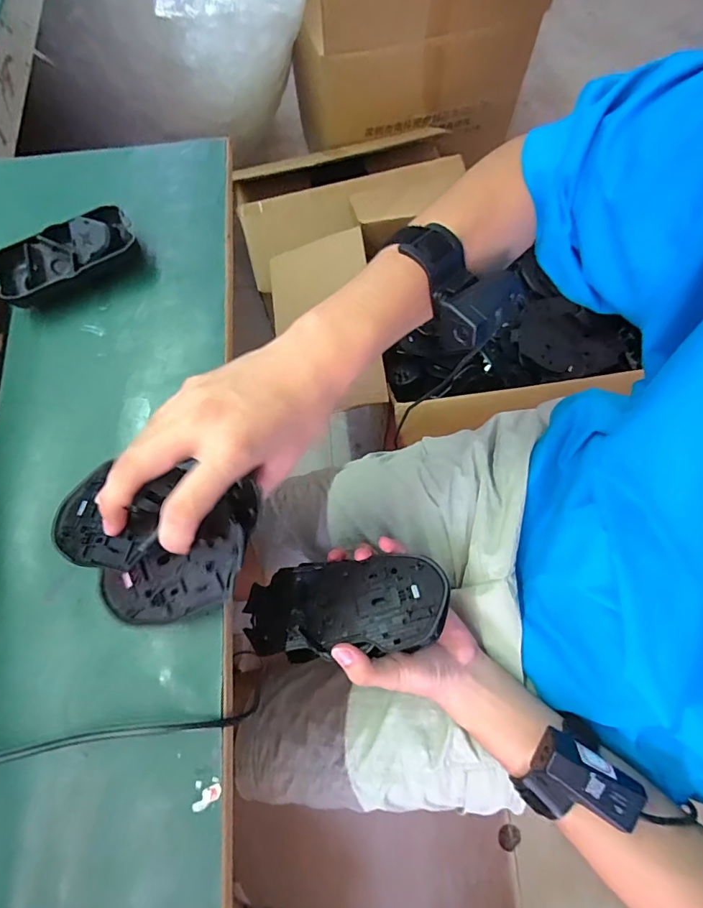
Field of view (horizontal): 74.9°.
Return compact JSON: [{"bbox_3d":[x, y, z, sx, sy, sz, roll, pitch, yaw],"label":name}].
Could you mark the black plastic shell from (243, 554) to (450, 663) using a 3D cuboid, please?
[{"bbox_3d":[0.009,0.121,0.368,0.132,0.025,0.073,-8,55,3],"label":"black plastic shell"}]

